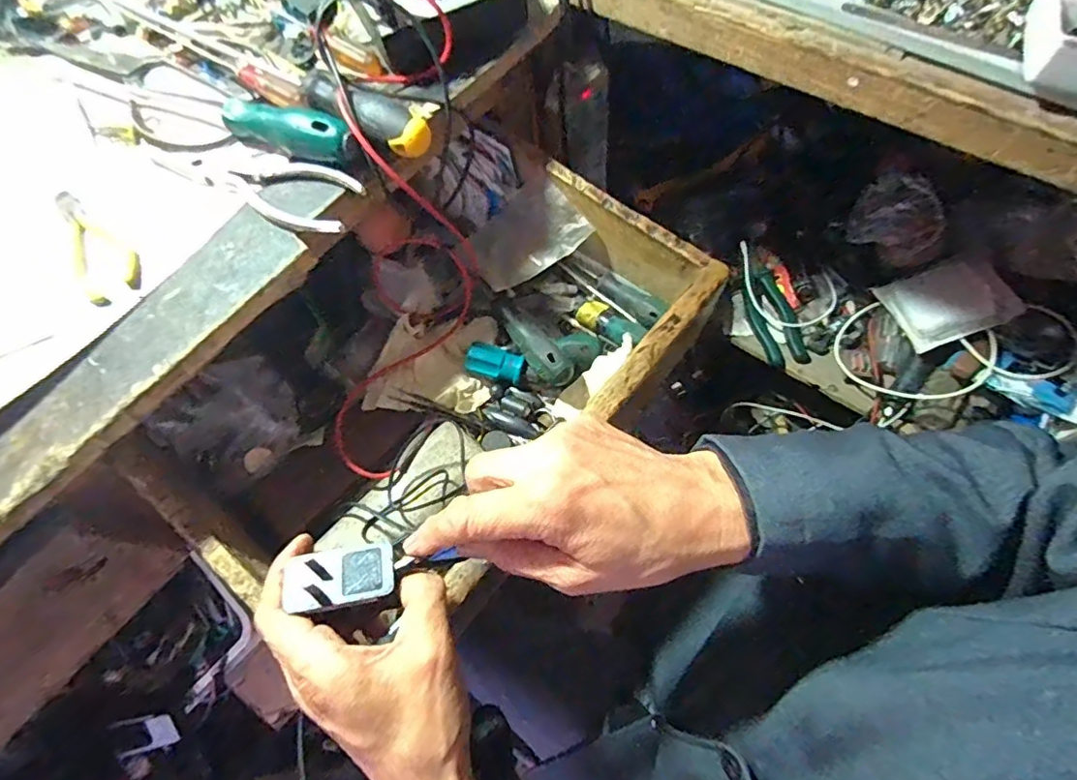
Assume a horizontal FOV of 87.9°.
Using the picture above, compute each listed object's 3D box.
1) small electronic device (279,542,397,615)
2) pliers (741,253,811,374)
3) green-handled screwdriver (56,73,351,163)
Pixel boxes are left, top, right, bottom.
[{"bbox_3d":[-0.104,0.097,0.291,0.056,0.010,0.029,-11,65,-2],"label":"small electronic device"},{"bbox_3d":[0.300,-0.100,0.723,0.057,0.035,0.151,-20,66,-6],"label":"pliers"},{"bbox_3d":[-0.227,-0.193,0.376,0.230,0.023,0.025,20,68,12],"label":"green-handled screwdriver"}]

